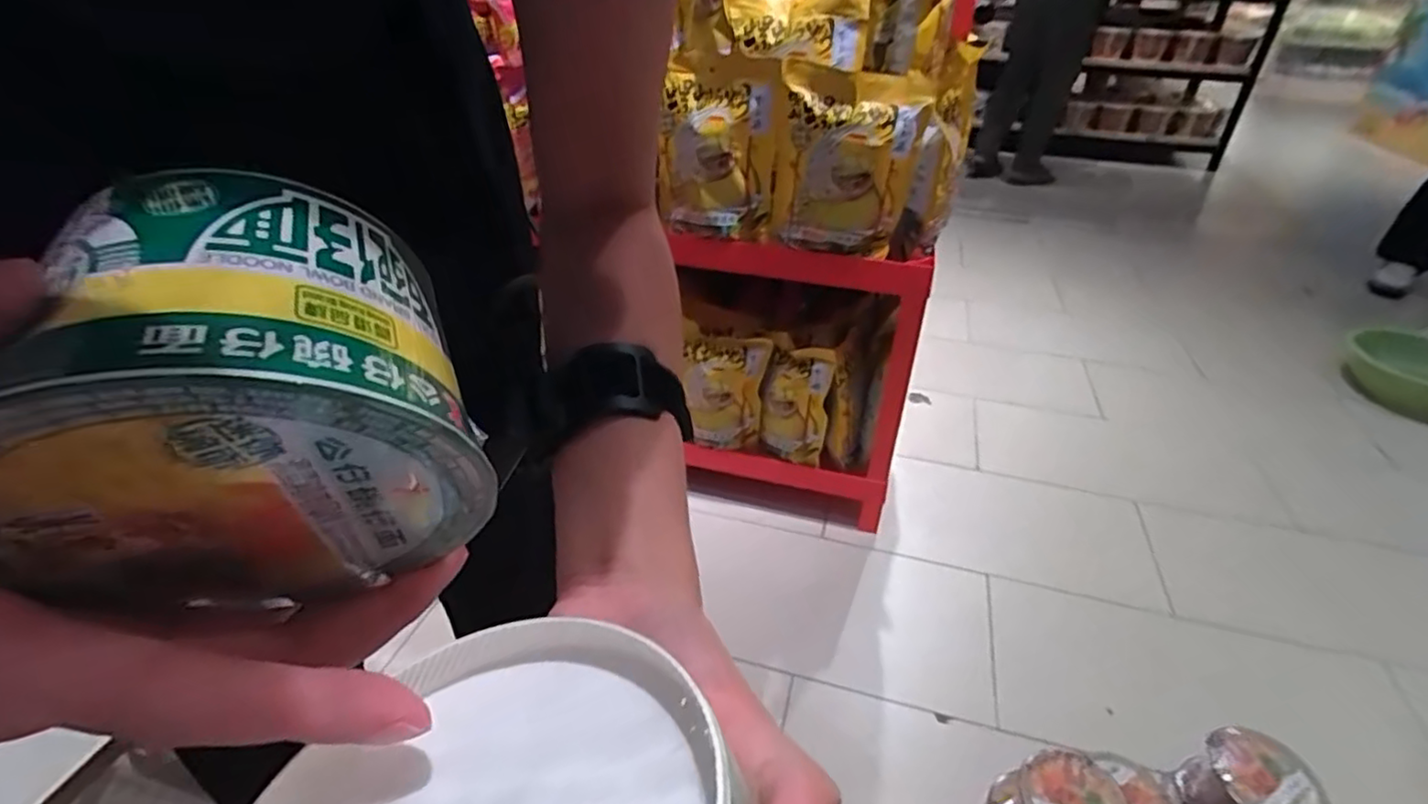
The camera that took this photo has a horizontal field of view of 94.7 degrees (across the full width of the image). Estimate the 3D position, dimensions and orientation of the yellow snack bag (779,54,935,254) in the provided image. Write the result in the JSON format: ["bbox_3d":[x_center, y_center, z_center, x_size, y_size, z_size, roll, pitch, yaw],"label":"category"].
[{"bbox_3d":[0.185,-0.341,0.943,0.180,0.245,0.060,14,36,18],"label":"yellow snack bag"}]

